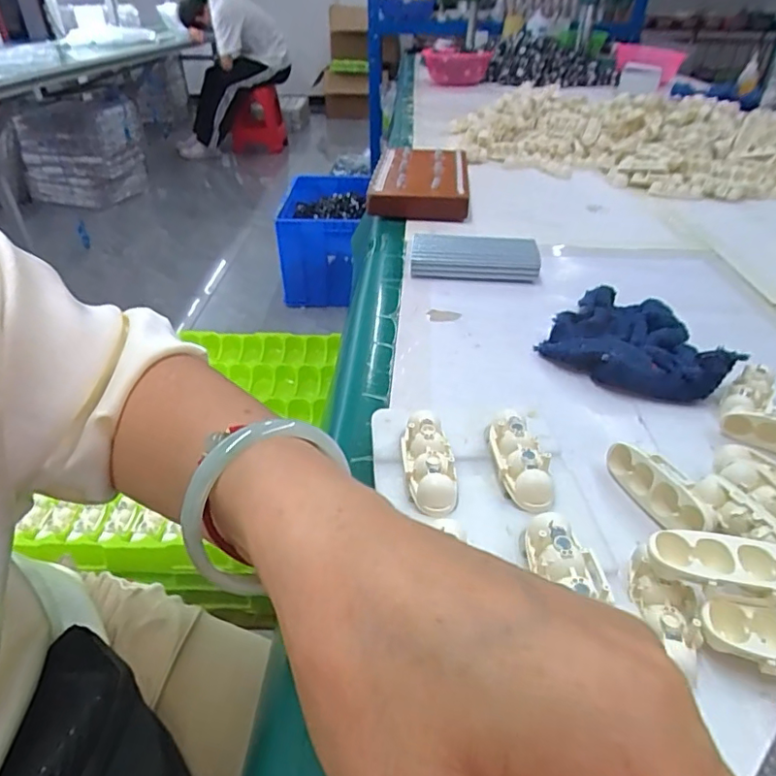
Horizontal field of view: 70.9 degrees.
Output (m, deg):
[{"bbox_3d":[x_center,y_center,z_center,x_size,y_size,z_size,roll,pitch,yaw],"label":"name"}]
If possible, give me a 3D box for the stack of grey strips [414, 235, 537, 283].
[{"bbox_3d":[0.080,-0.120,0.509,0.114,0.031,0.045,3,36,4],"label":"stack of grey strips"}]

